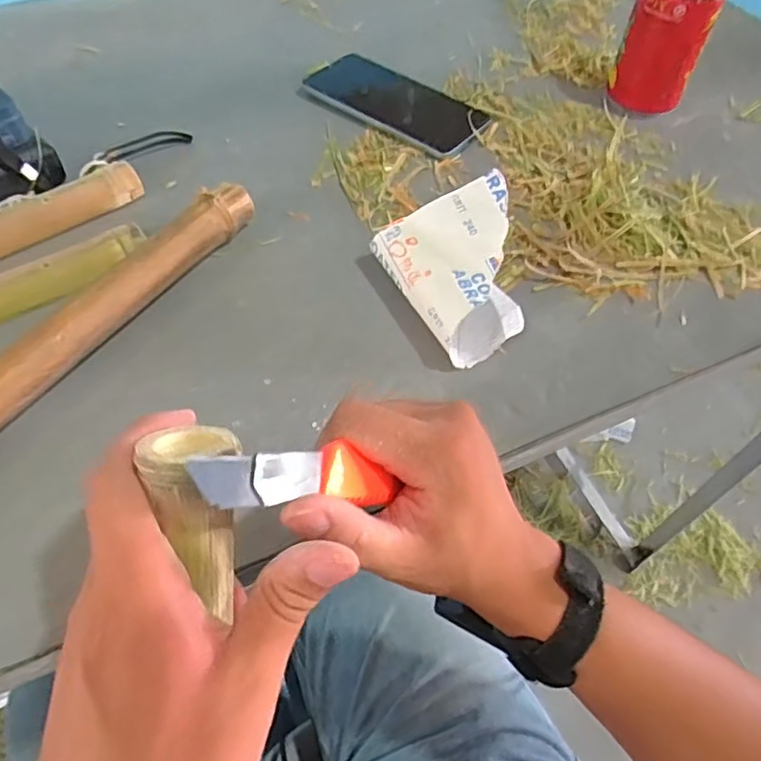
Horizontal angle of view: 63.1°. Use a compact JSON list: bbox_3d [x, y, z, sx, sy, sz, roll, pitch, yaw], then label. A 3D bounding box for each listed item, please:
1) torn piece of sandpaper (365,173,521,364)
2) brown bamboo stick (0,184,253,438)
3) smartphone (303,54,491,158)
[{"bbox_3d":[0.054,-0.072,0.395,0.079,0.057,0.100,-22,59,-17],"label":"torn piece of sandpaper"},{"bbox_3d":[-0.192,-0.013,0.357,0.024,0.035,0.331,30,59,17],"label":"brown bamboo stick"},{"bbox_3d":[0.014,-0.244,0.541,0.155,0.014,0.067,34,60,19],"label":"smartphone"}]

